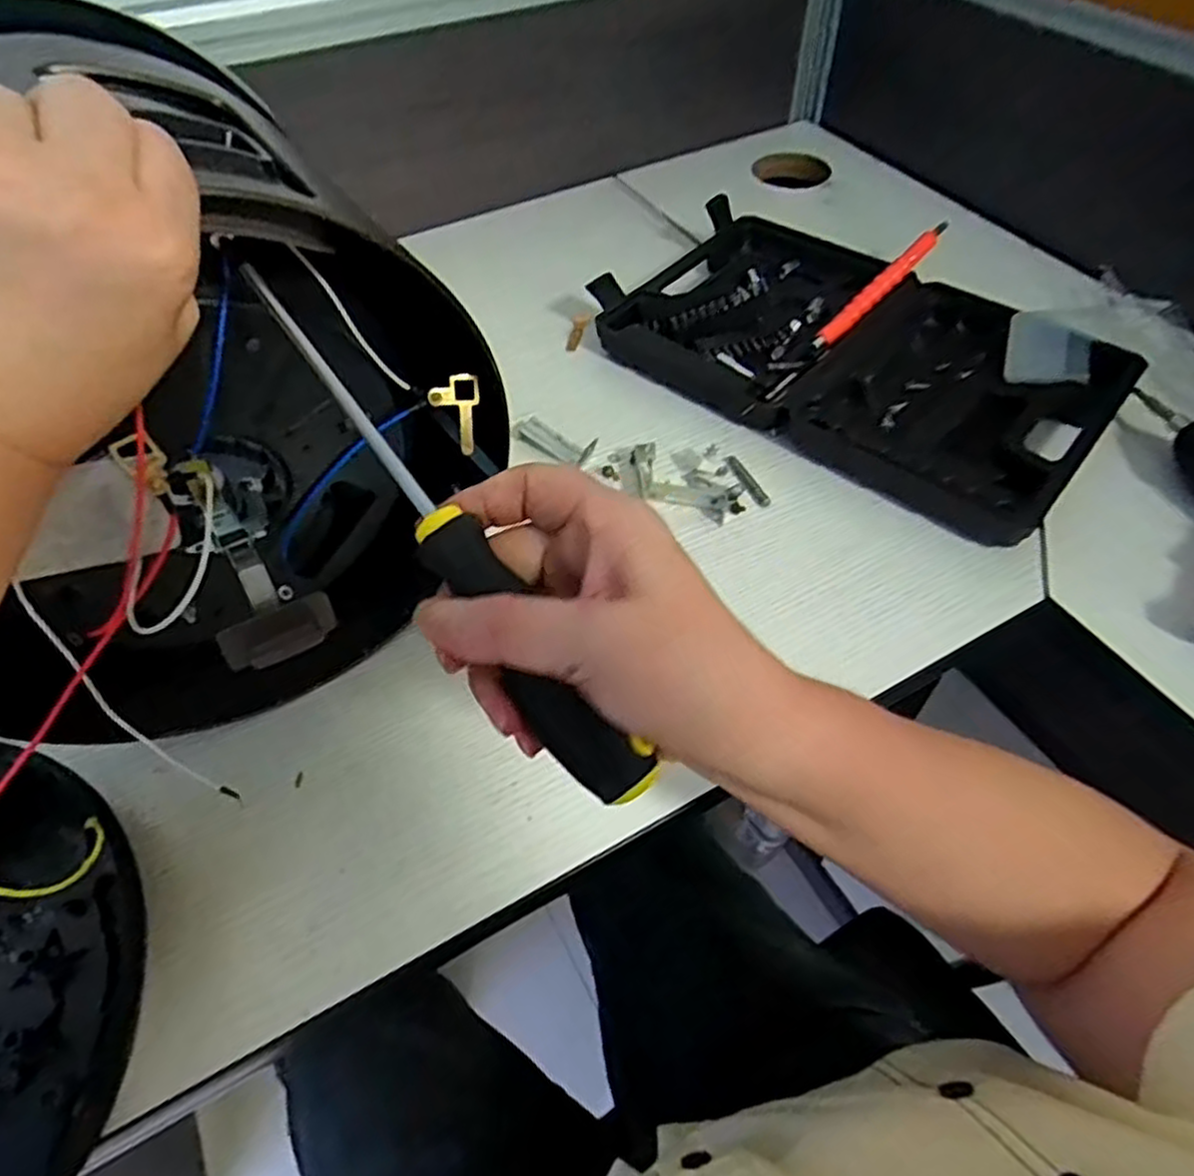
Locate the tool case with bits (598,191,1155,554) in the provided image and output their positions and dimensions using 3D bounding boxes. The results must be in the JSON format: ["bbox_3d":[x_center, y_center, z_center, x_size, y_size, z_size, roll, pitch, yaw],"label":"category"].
[{"bbox_3d":[0.188,-0.181,0.550,0.351,0.035,0.229,37,62,25],"label":"tool case with bits"}]

